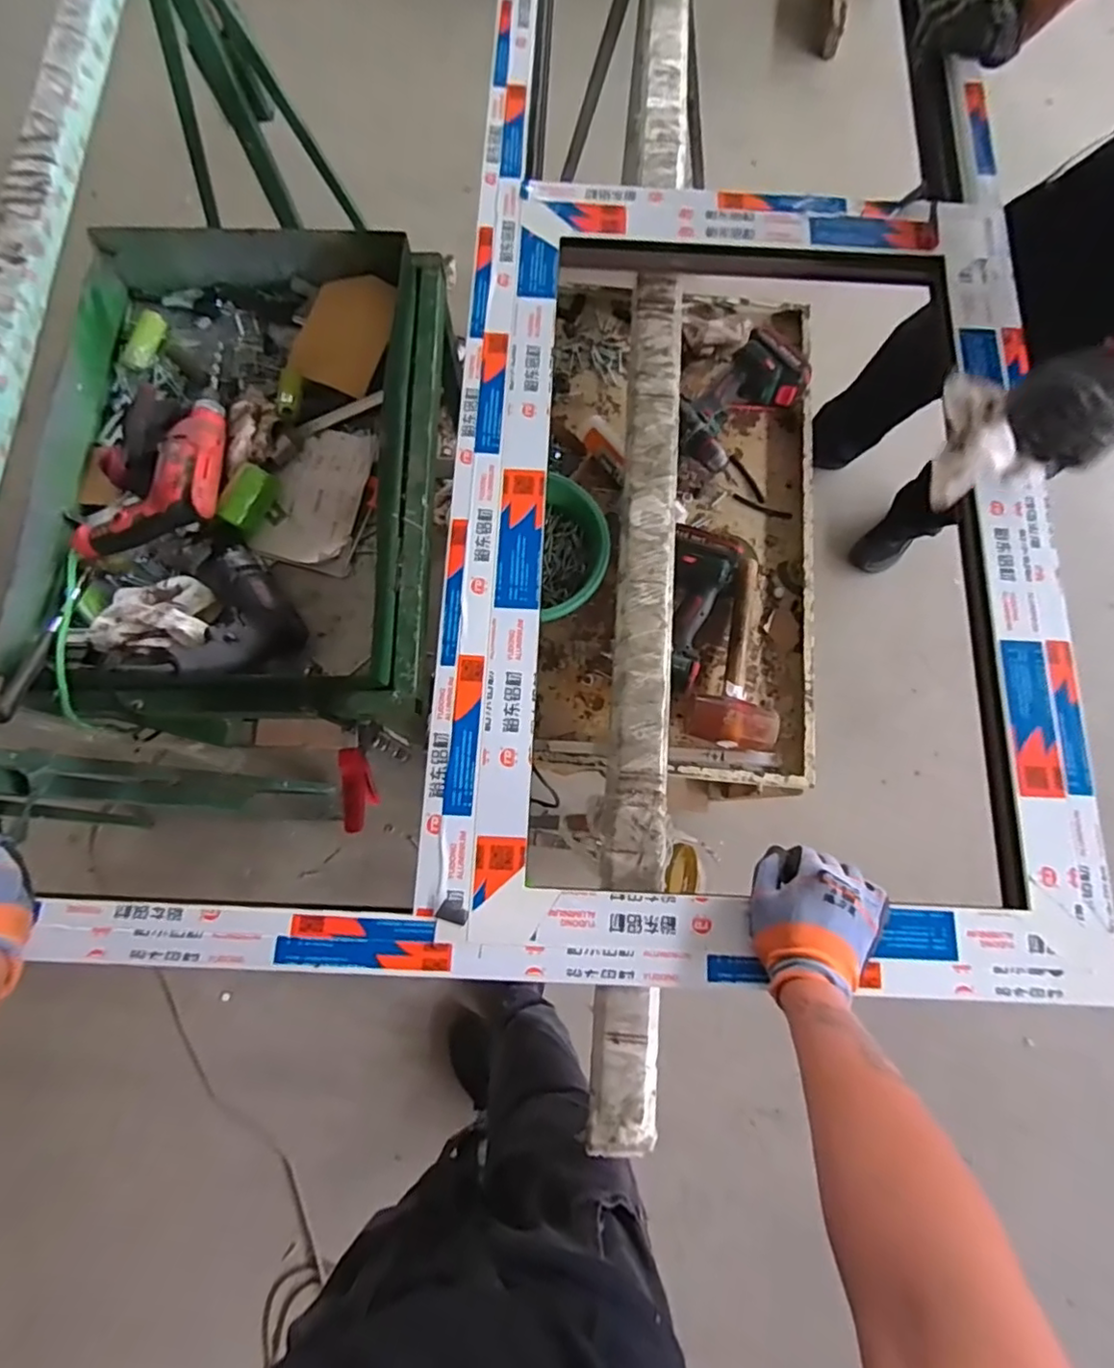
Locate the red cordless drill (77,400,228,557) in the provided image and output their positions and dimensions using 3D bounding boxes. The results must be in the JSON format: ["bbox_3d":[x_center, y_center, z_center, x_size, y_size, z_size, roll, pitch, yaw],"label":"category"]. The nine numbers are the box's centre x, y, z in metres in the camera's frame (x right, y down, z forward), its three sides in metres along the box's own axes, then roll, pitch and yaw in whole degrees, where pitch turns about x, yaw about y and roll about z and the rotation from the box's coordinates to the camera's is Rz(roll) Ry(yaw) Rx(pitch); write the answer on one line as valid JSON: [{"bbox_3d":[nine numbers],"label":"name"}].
[{"bbox_3d":[-0.515,-0.260,0.806,0.137,0.052,0.269,35,78,7],"label":"red cordless drill"}]

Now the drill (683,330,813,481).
[{"bbox_3d":[0.286,-0.438,0.958,0.131,0.084,0.228,36,79,8],"label":"drill"}]

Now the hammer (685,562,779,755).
[{"bbox_3d":[0.262,-0.050,0.862,0.119,0.056,0.278,12,76,2],"label":"hammer"}]

